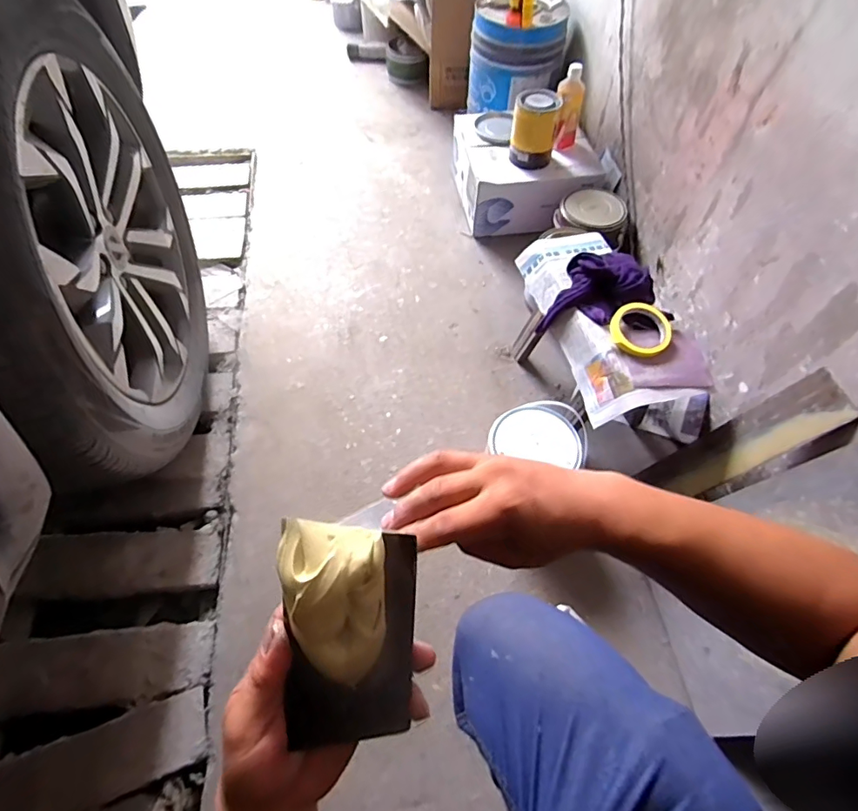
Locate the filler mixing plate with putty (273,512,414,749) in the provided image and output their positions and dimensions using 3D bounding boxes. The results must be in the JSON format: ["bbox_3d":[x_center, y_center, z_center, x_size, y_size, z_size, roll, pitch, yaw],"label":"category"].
[{"bbox_3d":[-0.042,0.130,0.272,0.072,0.137,0.024,-6,17,-8],"label":"filler mixing plate with putty"}]

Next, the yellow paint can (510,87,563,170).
[{"bbox_3d":[0.261,-0.683,1.217,0.113,0.145,0.096,13,58,4],"label":"yellow paint can"}]

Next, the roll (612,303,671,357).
[{"bbox_3d":[0.357,-0.127,0.827,0.097,0.015,0.097,0,72,1],"label":"roll"}]

